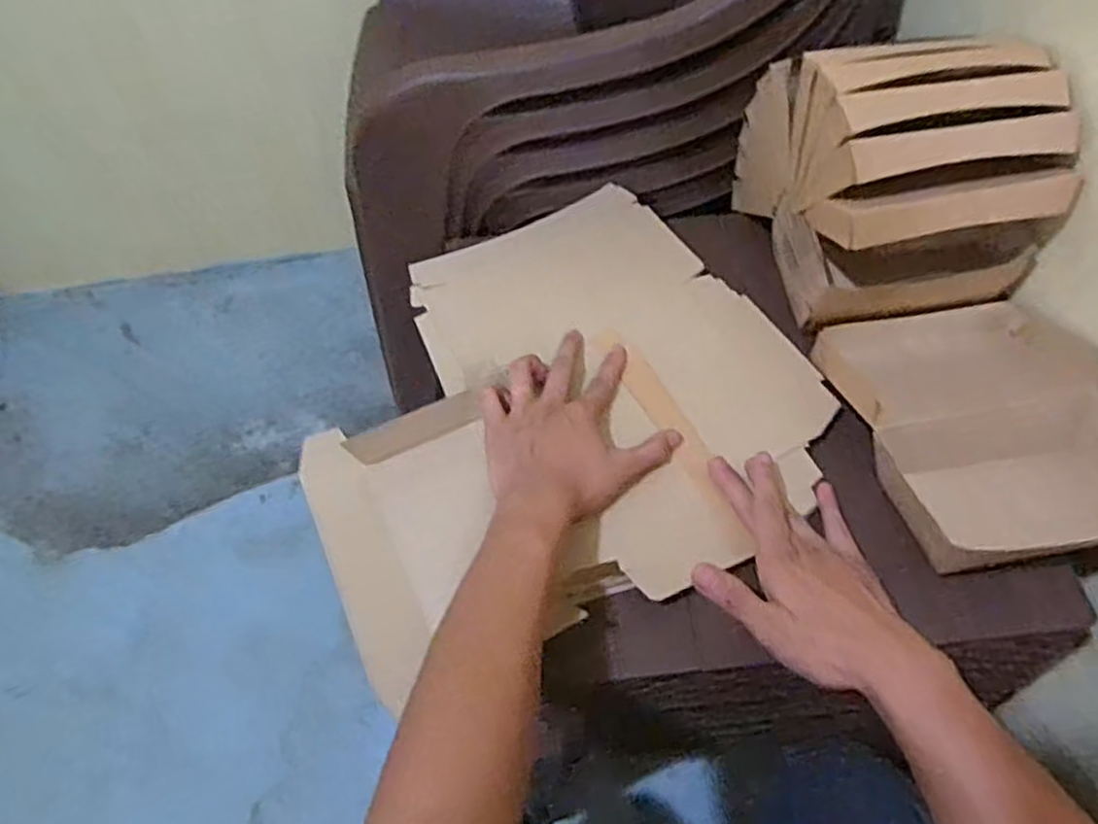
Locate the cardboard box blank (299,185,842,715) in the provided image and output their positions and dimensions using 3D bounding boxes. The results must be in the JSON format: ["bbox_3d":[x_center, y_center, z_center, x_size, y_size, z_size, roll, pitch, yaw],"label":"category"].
[{"bbox_3d":[-0.004,-0.019,0.628,0.402,0.035,0.383,-22,59,-13],"label":"cardboard box blank"}]

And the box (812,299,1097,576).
[{"bbox_3d":[0.338,-0.001,0.579,0.190,0.068,0.243,-11,57,-6],"label":"box"}]

